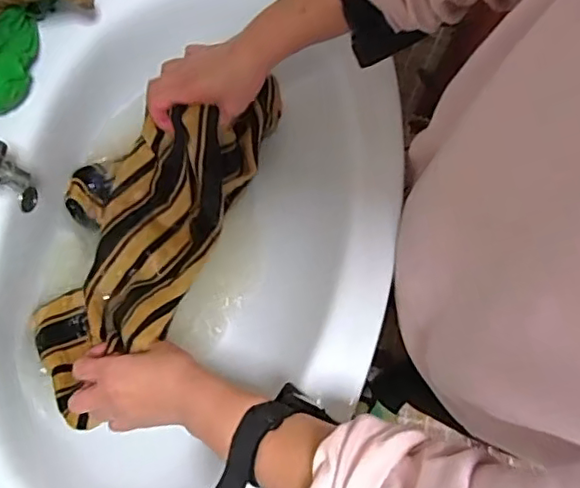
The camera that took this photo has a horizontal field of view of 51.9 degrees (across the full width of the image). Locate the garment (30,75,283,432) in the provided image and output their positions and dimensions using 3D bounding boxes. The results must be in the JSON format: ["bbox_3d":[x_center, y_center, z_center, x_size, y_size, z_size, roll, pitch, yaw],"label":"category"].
[{"bbox_3d":[-0.173,-0.024,0.639,0.188,0.129,0.372,23,78,5],"label":"garment"}]

